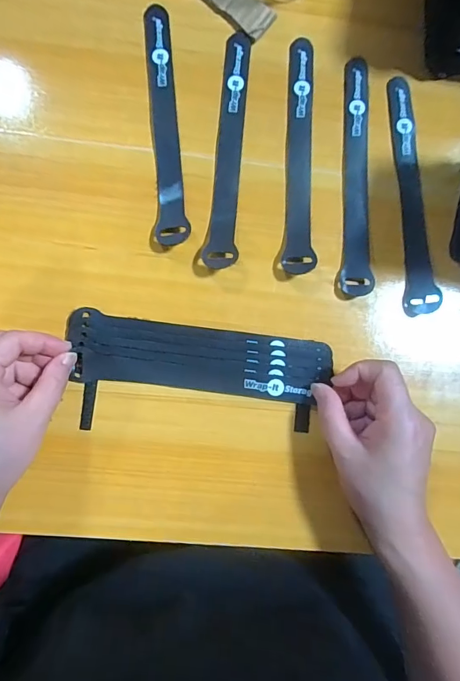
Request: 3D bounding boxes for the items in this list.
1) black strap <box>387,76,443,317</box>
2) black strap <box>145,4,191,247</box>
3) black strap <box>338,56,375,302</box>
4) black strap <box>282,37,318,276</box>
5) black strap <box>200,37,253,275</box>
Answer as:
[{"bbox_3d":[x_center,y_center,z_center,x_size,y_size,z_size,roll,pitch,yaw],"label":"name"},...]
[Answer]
[{"bbox_3d":[0.151,-0.123,0.352,0.028,0.004,0.205,-1,81,2],"label":"black strap"},{"bbox_3d":[-0.052,-0.180,0.347,0.025,0.006,0.210,-4,82,-3],"label":"black strap"},{"bbox_3d":[0.108,-0.142,0.358,0.025,0.005,0.213,4,81,-1],"label":"black strap"},{"bbox_3d":[0.059,-0.158,0.353,0.024,0.009,0.213,4,81,-1],"label":"black strap"},{"bbox_3d":[0.001,-0.160,0.348,0.026,0.007,0.208,7,81,-2],"label":"black strap"}]

